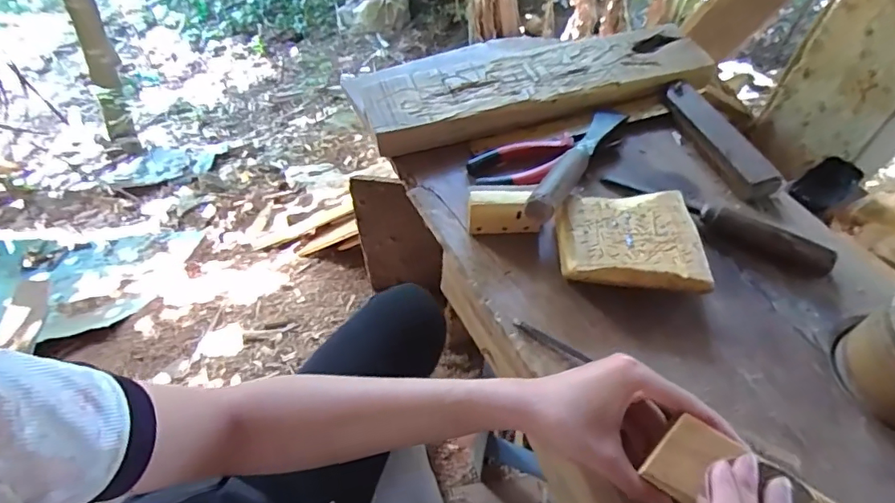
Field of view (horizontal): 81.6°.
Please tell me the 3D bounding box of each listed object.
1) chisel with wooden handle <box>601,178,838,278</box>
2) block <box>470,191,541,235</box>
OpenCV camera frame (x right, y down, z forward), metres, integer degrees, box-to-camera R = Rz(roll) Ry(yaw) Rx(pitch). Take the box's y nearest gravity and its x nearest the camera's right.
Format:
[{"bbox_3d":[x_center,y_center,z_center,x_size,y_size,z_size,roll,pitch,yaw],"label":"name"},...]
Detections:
[{"bbox_3d":[0.275,-0.034,0.540,0.226,0.033,0.036,32,60,21],"label":"chisel with wooden handle"},{"bbox_3d":[0.059,-0.040,0.538,0.071,0.048,0.018,1,54,1],"label":"block"}]

